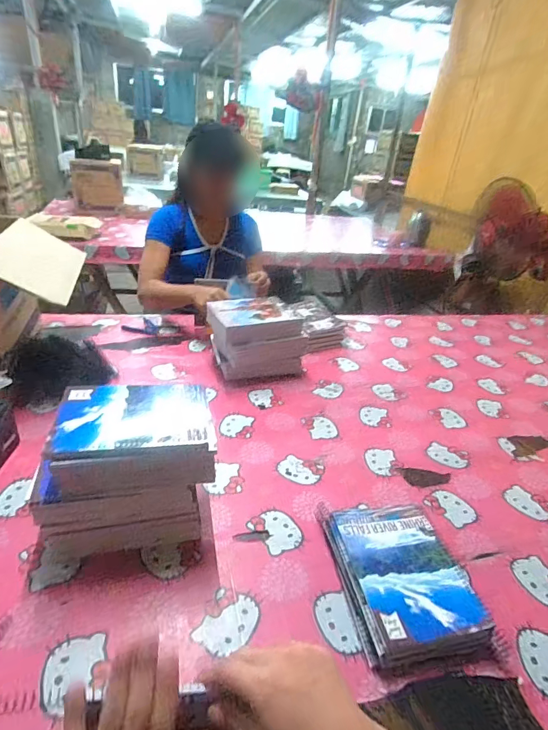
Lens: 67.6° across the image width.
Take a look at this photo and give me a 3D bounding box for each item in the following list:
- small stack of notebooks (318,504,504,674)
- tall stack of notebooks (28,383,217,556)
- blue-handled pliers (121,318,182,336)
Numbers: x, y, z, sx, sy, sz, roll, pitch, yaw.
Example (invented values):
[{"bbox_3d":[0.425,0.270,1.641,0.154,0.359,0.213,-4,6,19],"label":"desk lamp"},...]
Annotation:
[{"bbox_3d":[0.177,0.287,0.564,0.171,0.047,0.215,-1,30,-15],"label":"small stack of notebooks"},{"bbox_3d":[-0.210,0.147,0.600,0.222,0.184,0.153,-2,31,-16],"label":"tall stack of notebooks"},{"bbox_3d":[-0.360,-0.110,1.203,0.157,0.016,0.074,12,30,8],"label":"blue-handled pliers"}]

